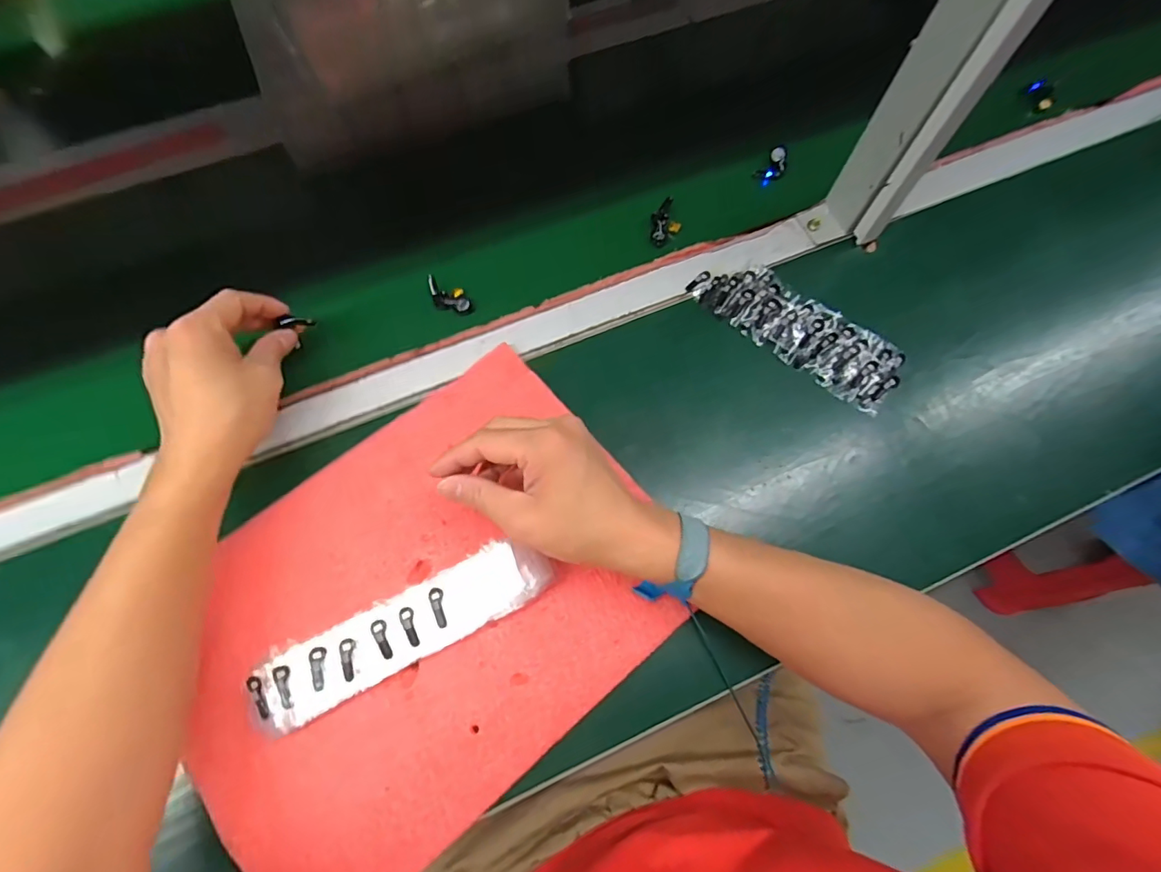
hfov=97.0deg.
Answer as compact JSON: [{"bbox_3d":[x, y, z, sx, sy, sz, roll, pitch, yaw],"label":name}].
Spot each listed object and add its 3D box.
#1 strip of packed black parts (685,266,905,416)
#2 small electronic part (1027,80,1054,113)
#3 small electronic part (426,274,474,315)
[{"bbox_3d":[0.191,-0.099,0.456,0.191,0.028,0.059,36,74,11],"label":"strip of packed black parts"},{"bbox_3d":[0.537,-0.397,0.599,0.010,0.021,0.037,-13,73,-6],"label":"small electronic part"},{"bbox_3d":[-0.121,-0.128,0.474,0.048,0.010,0.025,17,71,5],"label":"small electronic part"}]

